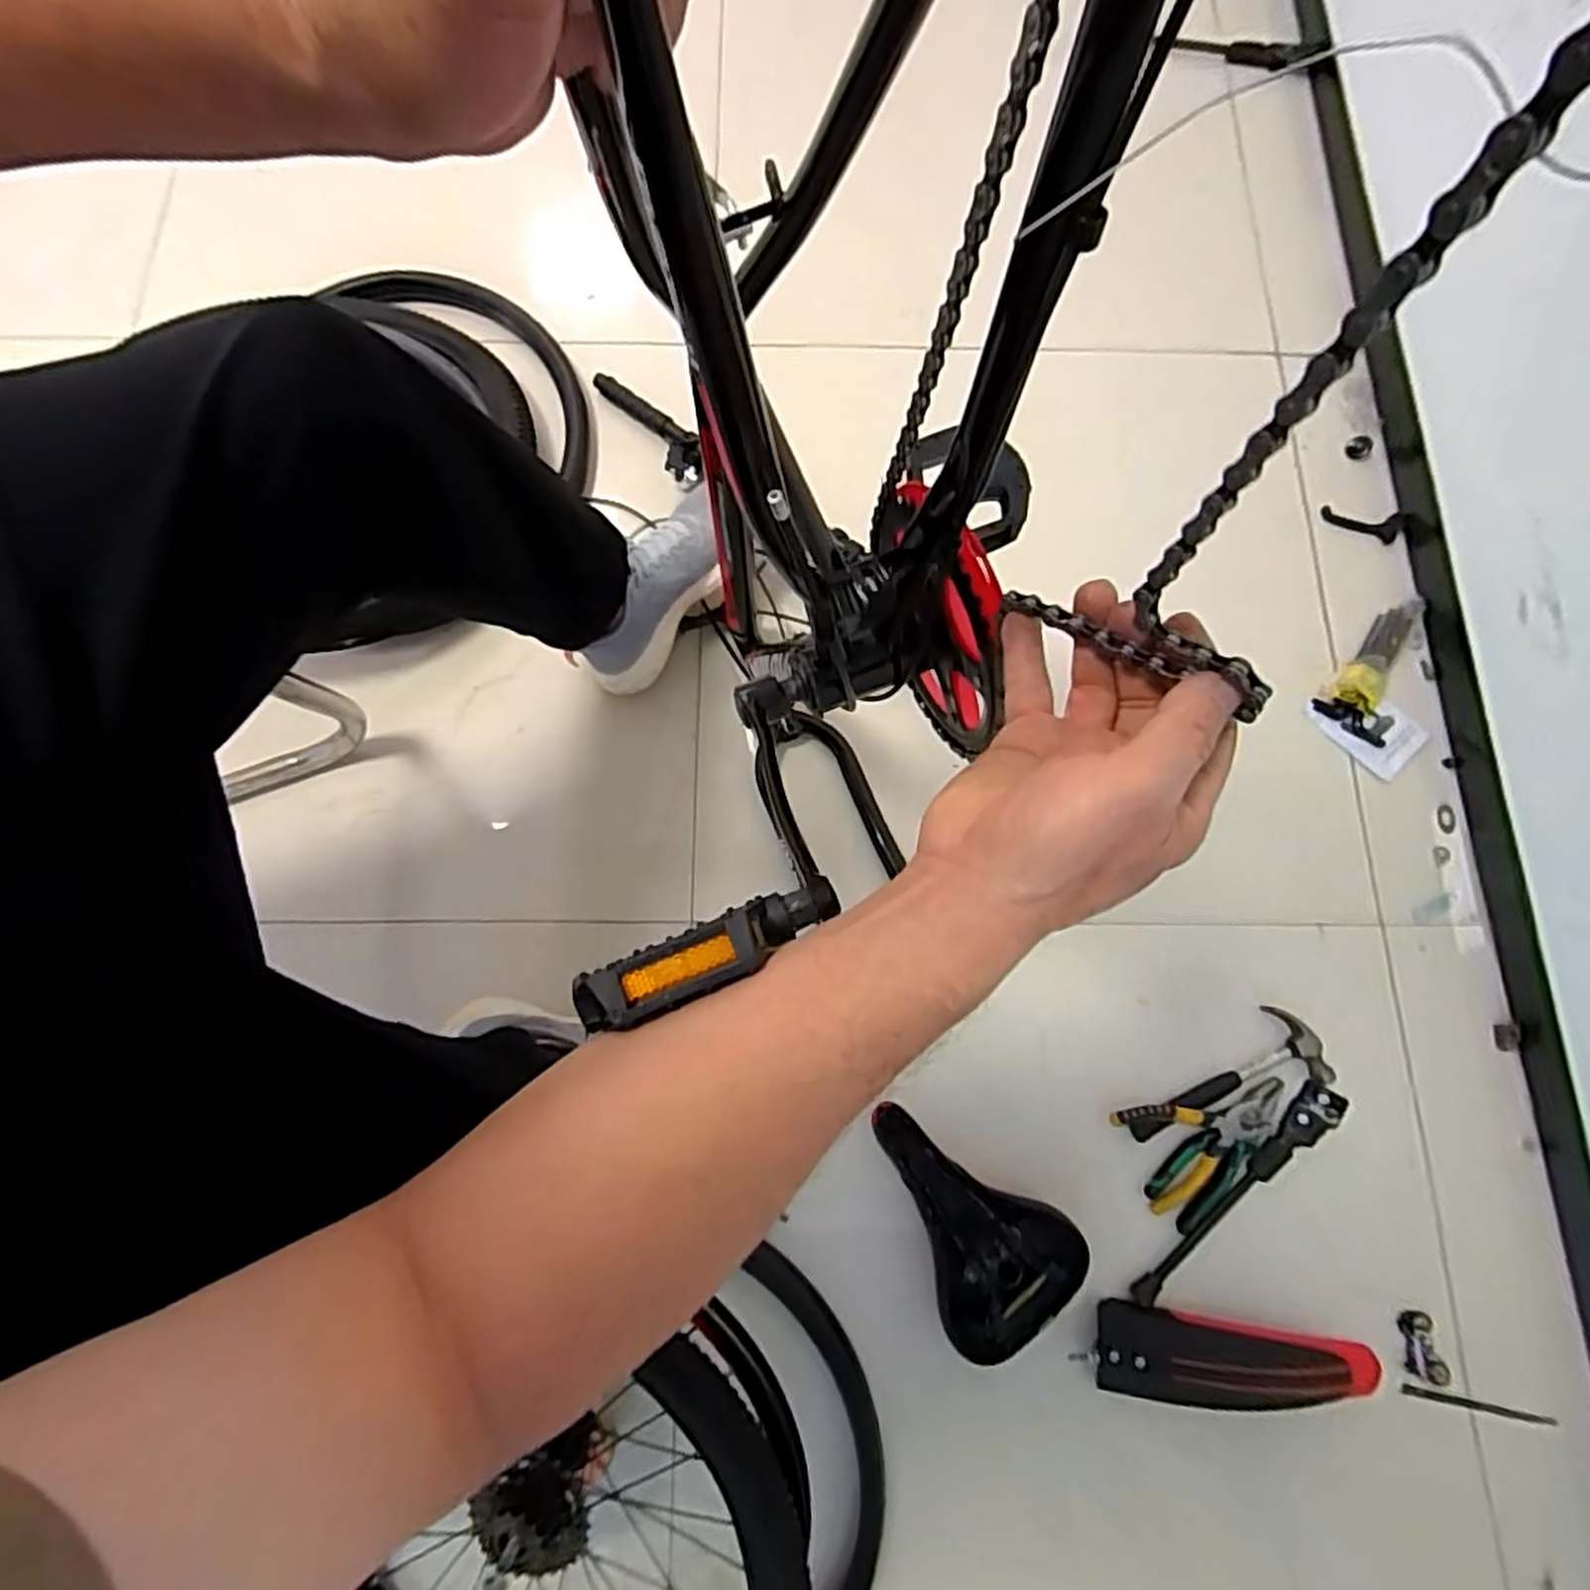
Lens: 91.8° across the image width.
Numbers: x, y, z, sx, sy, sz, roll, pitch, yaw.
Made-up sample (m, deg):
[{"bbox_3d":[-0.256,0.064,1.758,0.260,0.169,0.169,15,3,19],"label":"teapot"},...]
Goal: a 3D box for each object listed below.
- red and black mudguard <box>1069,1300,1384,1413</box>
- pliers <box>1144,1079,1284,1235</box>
[{"bbox_3d":[0.429,0.543,0.733,0.292,0.059,0.075,4,76,0],"label":"red and black mudguard"},{"bbox_3d":[0.445,0.366,0.795,0.177,0.015,0.063,-41,80,-10],"label":"pliers"}]

